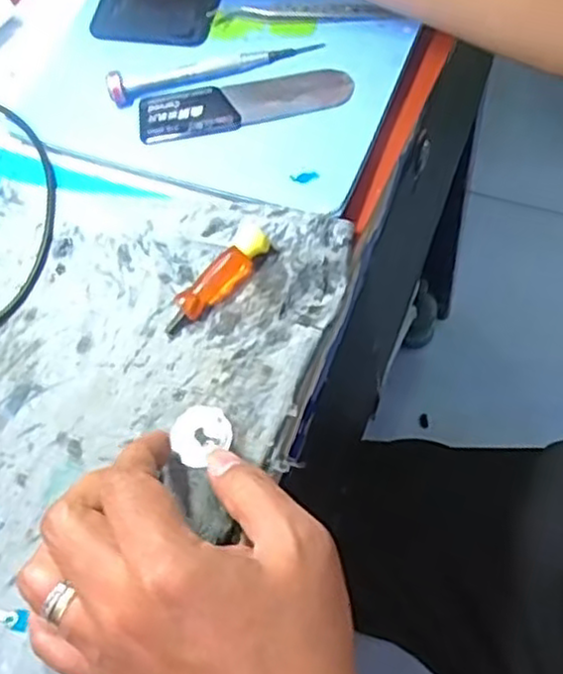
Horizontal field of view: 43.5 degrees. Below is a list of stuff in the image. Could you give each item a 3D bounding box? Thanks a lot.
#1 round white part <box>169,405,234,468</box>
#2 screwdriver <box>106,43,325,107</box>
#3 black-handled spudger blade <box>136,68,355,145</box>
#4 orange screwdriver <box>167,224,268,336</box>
[{"bbox_3d":[-0.037,0.044,0.325,0.028,0.005,0.026,-1,68,2],"label":"round white part"},{"bbox_3d":[-0.037,-0.151,0.393,0.118,0.009,0.014,-16,65,1],"label":"screwdriver"},{"bbox_3d":[-0.021,-0.129,0.390,0.116,0.004,0.030,-8,64,5],"label":"black-handled spudger blade"},{"bbox_3d":[-0.032,-0.027,0.346,0.065,0.014,0.015,-45,72,2],"label":"orange screwdriver"}]

